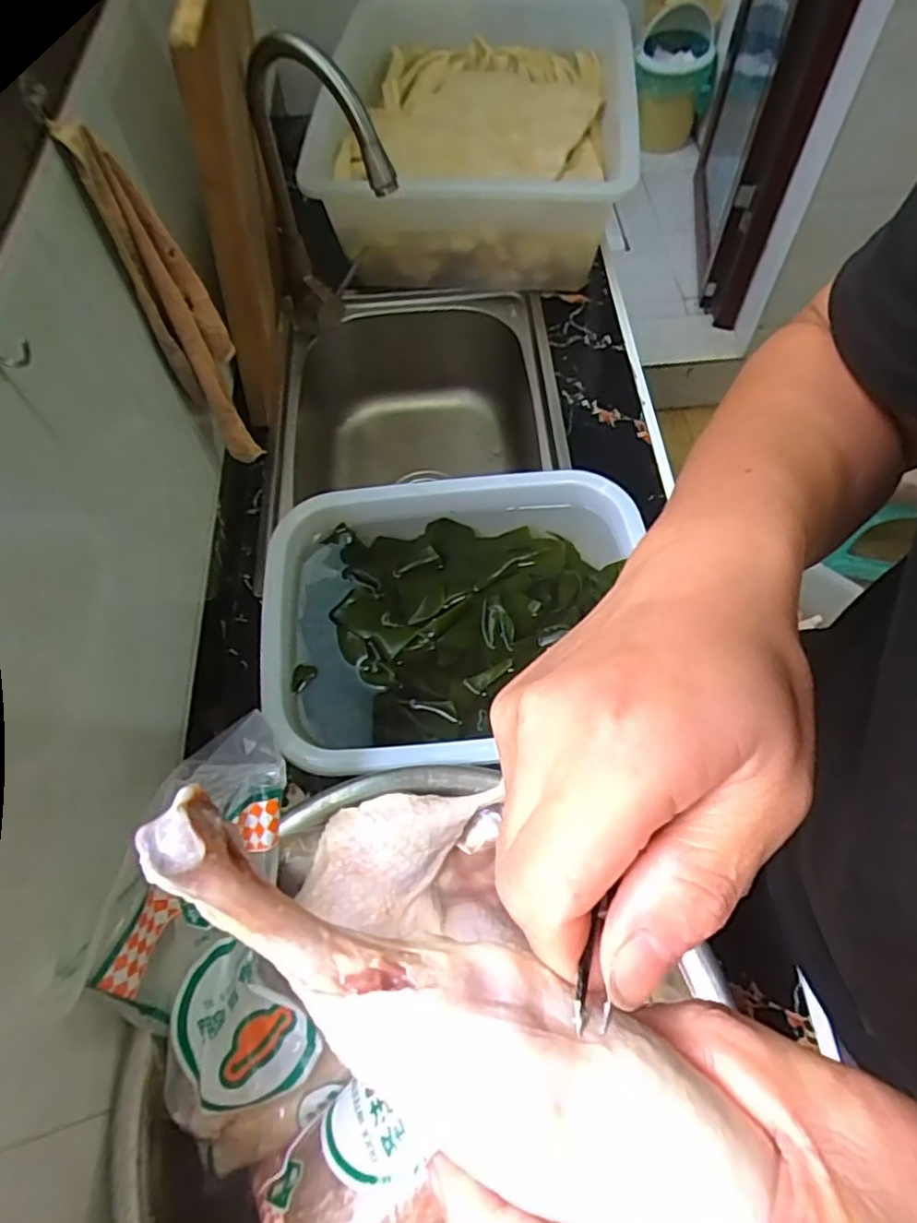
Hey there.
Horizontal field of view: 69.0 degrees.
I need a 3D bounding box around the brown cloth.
[{"bbox_3d":[-0.213,-0.227,0.525,0.047,0.279,0.036,-21,63,-9],"label":"brown cloth"}]

